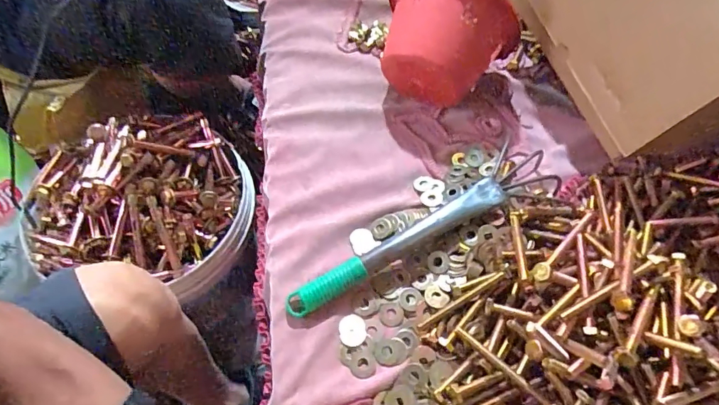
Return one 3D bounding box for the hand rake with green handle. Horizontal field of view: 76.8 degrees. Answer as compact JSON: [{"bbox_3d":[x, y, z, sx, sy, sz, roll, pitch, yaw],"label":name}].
[{"bbox_3d":[0.056,0.036,0.486,0.294,0.049,0.057,-22,62,-15],"label":"hand rake with green handle"}]

